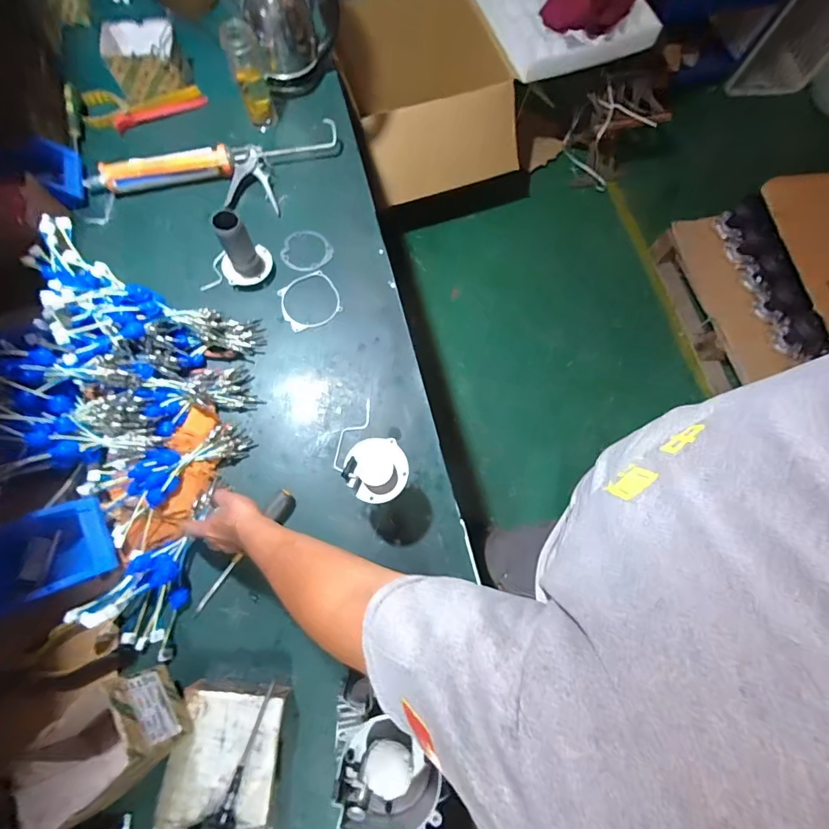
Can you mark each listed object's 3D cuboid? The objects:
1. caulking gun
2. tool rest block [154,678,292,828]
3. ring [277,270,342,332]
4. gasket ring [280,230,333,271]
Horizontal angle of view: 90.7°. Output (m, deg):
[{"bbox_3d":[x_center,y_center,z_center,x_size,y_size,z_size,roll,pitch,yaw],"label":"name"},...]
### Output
[{"bbox_3d":[-0.406,-0.495,0.866,0.529,0.054,0.158,-17,73,-7],"label":"caulking gun"},{"bbox_3d":[-0.262,0.544,0.539,0.143,0.064,0.335,7,72,1],"label":"tool rest block"},{"bbox_3d":[-0.209,-0.228,0.816,0.115,0.008,0.115,3,73,-9],"label":"ring"},{"bbox_3d":[-0.226,-0.339,0.852,0.101,0.007,0.097,0,72,-1],"label":"gasket ring"}]

